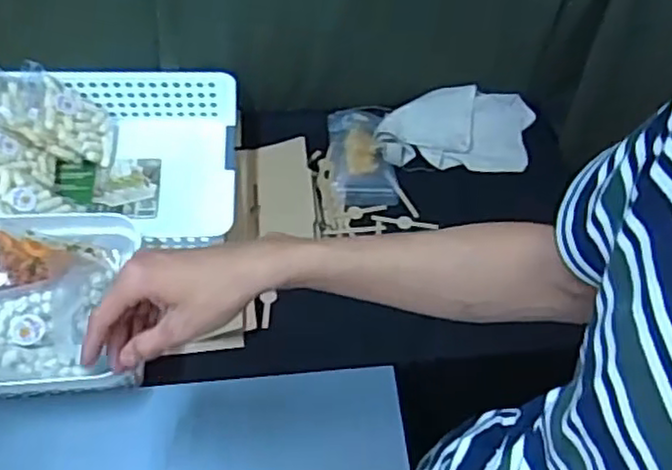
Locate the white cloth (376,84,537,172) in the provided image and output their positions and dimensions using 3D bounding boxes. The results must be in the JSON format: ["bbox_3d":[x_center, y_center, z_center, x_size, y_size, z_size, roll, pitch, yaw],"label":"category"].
[{"bbox_3d":[0.170,-0.150,0.970,0.230,0.042,0.120,-1,55,-4],"label":"white cloth"}]

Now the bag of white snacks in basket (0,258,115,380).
[{"bbox_3d":[-0.291,0.084,0.646,0.156,0.057,0.092,-8,56,-9],"label":"bag of white snacks in basket"}]

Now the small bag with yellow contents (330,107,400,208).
[{"bbox_3d":[0.035,-0.116,0.946,0.085,0.023,0.169,0,55,-4],"label":"small bag with yellow contents"}]

